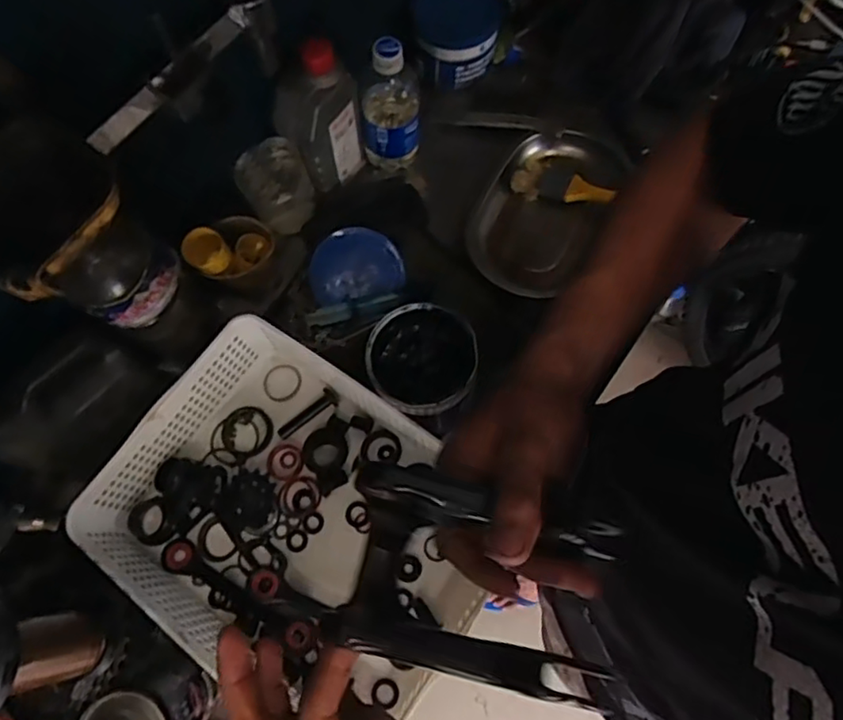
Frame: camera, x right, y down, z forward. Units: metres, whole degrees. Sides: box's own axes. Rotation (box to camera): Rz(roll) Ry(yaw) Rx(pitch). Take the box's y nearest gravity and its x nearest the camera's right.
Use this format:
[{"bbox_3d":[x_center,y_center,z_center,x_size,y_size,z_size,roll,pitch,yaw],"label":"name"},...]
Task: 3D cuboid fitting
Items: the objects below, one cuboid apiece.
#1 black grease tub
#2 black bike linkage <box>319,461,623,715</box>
[{"bbox_3d":[0.002,0.004,0.584,0.098,0.067,0.102,-1,72,2],"label":"black grease tub"},{"bbox_3d":[0.031,0.115,0.322,0.144,0.046,0.093,13,73,6],"label":"black bike linkage"}]

